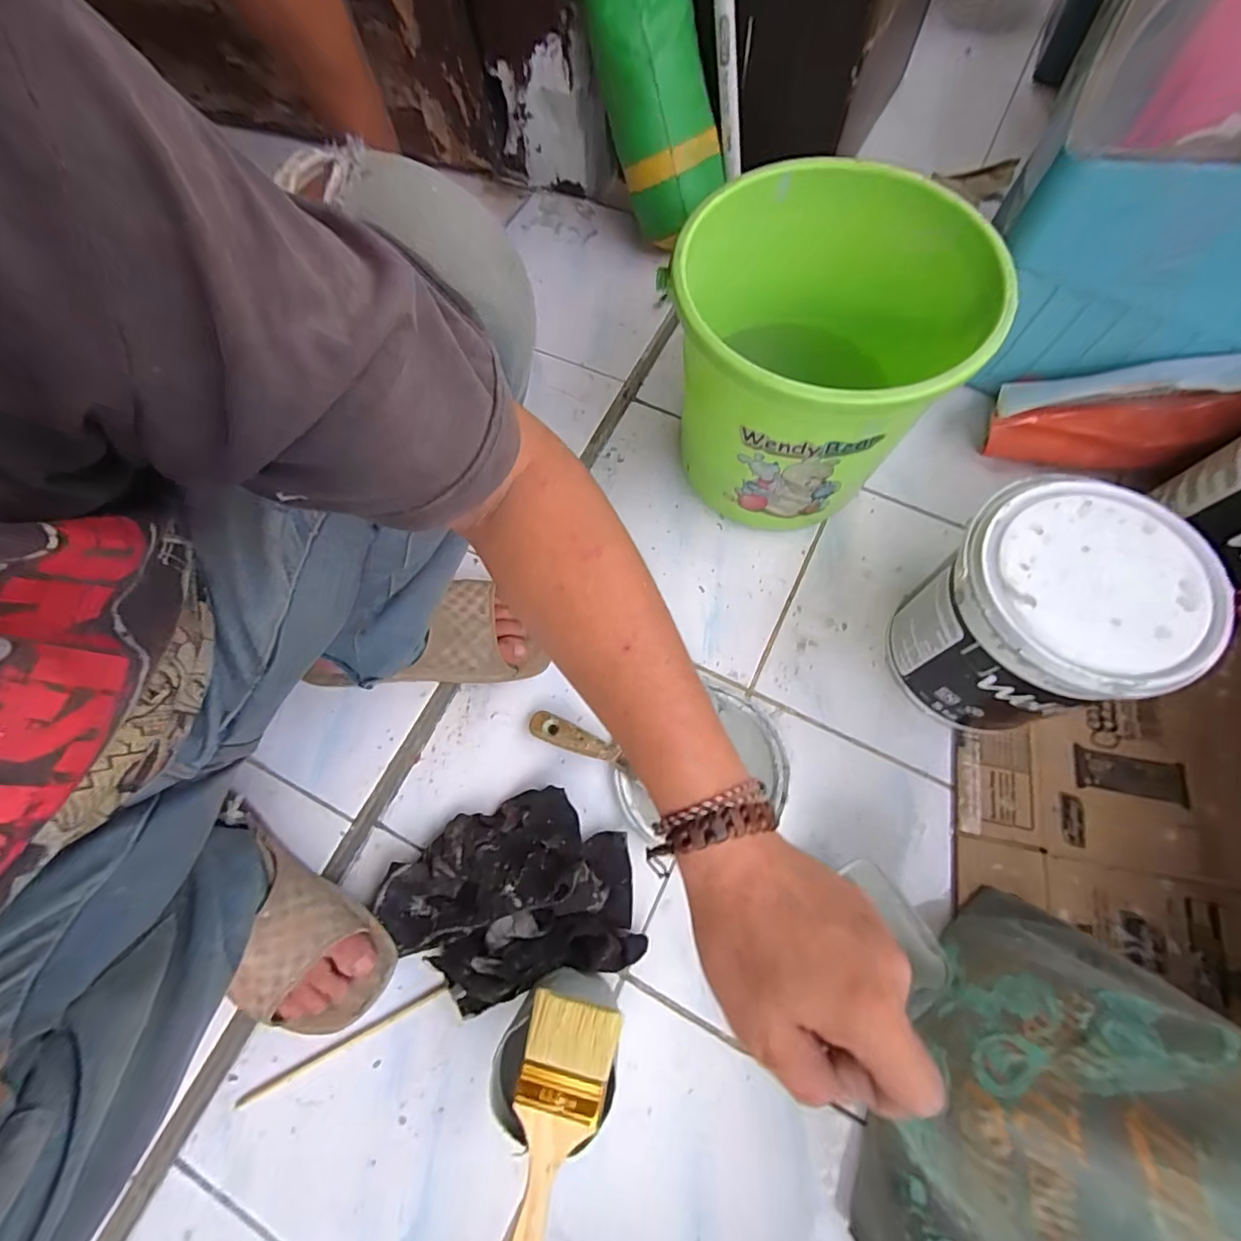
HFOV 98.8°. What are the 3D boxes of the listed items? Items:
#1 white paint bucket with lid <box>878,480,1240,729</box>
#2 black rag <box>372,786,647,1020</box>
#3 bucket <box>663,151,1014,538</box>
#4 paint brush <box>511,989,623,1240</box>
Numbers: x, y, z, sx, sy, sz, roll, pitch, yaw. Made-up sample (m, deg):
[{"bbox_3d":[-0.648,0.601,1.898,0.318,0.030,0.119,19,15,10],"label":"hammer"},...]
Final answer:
[{"bbox_3d":[0.367,-0.003,0.494,0.173,0.192,0.167,-1,69,3],"label":"white paint bucket with lid"},{"bbox_3d":[-0.106,0.258,0.497,0.233,0.044,0.167,-14,71,-4],"label":"black rag"},{"bbox_3d":[0.190,-0.259,0.543,0.276,0.218,0.269,-1,69,3],"label":"bucket"},{"bbox_3d":[-0.048,0.341,0.344,0.059,0.008,0.161,12,70,8],"label":"paint brush"}]

